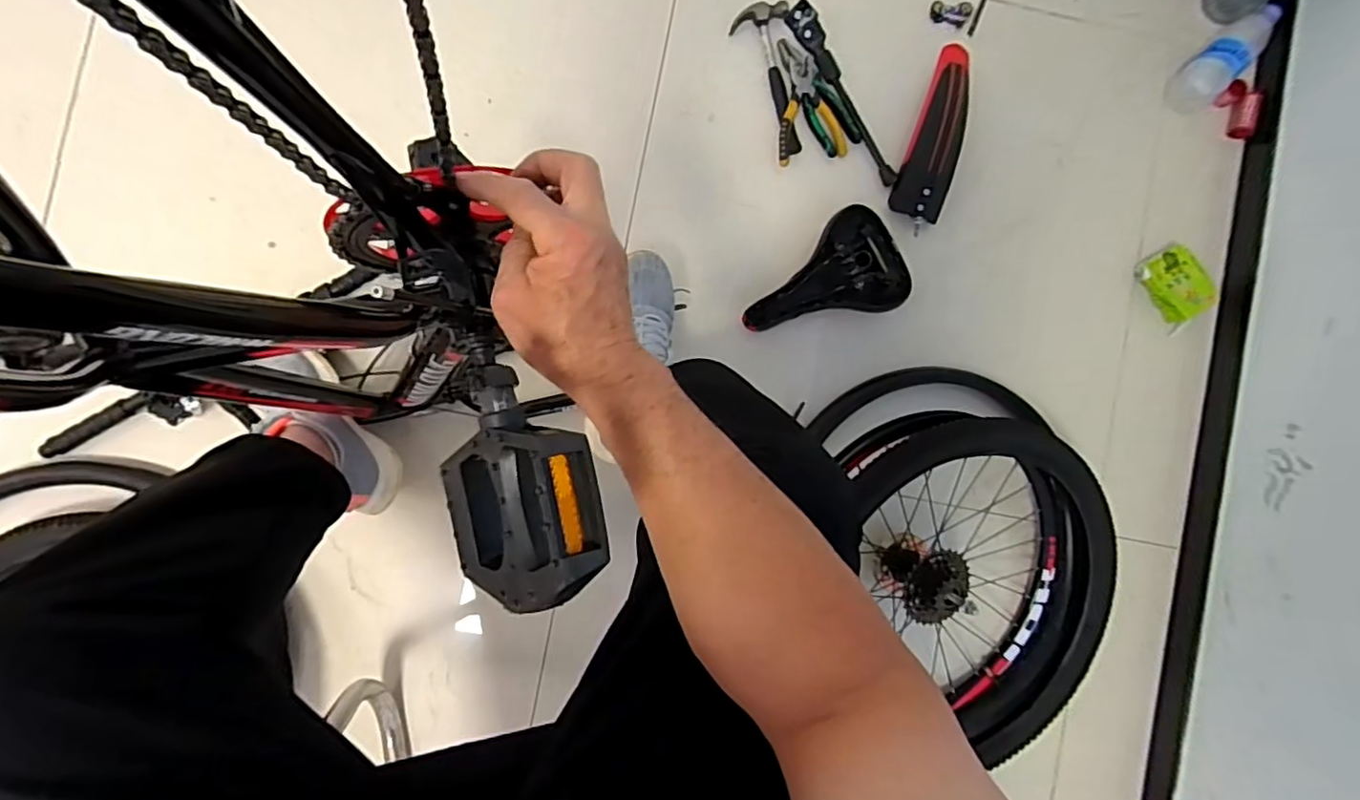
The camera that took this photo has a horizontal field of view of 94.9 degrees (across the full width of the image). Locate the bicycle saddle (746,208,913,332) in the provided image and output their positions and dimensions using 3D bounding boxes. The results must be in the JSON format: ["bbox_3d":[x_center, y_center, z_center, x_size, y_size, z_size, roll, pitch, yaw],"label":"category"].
[{"bbox_3d":[0.209,-0.178,0.899,0.249,0.072,0.157,-22,90,-4],"label":"bicycle saddle"}]

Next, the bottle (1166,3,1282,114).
[{"bbox_3d":[0.804,-0.501,0.921,0.181,0.058,0.069,-41,91,-4],"label":"bottle"}]

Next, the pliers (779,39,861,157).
[{"bbox_3d":[0.201,-0.455,0.928,0.063,0.016,0.178,-34,91,-4],"label":"pliers"}]

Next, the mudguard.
[{"bbox_3d":[0.388,-0.405,0.923,0.073,0.048,0.283,18,88,-3],"label":"mudguard"}]

